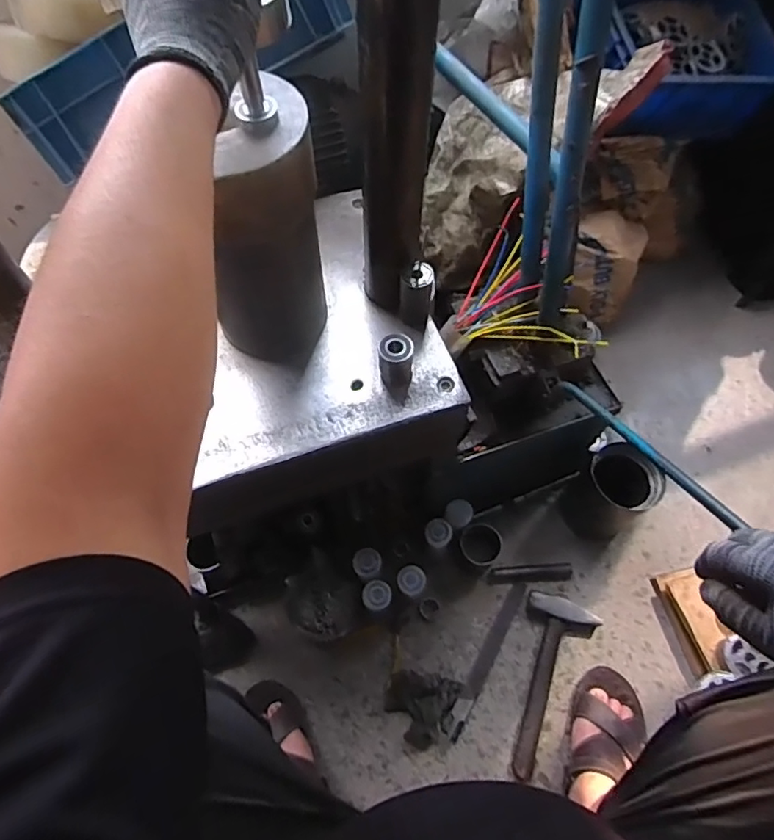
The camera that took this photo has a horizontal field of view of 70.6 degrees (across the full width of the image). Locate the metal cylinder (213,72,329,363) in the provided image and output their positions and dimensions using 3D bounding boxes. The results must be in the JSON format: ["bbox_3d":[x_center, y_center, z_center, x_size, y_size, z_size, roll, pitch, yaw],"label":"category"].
[{"bbox_3d":[-0.129,-0.184,0.567,0.123,0.254,0.124,-5,62,-4],"label":"metal cylinder"}]

